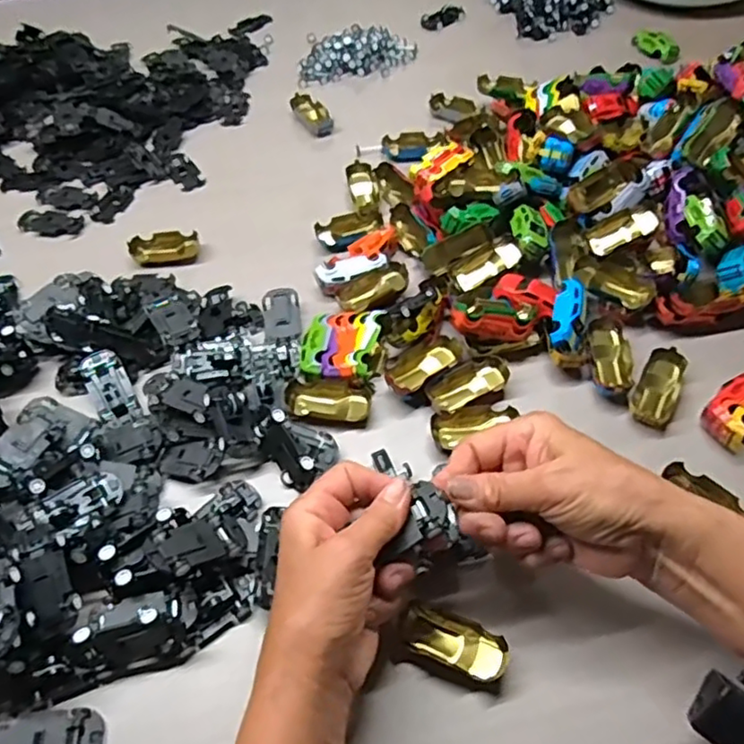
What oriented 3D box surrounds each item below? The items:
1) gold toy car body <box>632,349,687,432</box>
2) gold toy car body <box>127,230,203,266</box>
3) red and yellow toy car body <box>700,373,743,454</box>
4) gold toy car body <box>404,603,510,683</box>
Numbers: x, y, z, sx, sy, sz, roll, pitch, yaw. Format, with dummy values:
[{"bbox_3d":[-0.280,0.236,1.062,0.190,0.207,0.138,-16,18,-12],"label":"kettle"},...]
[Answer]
[{"bbox_3d":[0.216,0.011,0.476,0.028,0.015,0.067,21,58,17],"label":"gold toy car body"},{"bbox_3d":[-0.193,-0.117,0.592,0.061,0.017,0.033,-10,54,-4],"label":"gold toy car body"},{"bbox_3d":[0.267,0.024,0.455,0.064,0.028,0.035,-39,61,-22],"label":"red and yellow toy car body"},{"bbox_3d":[0.049,0.161,0.375,0.061,0.016,0.025,19,58,16],"label":"gold toy car body"}]

